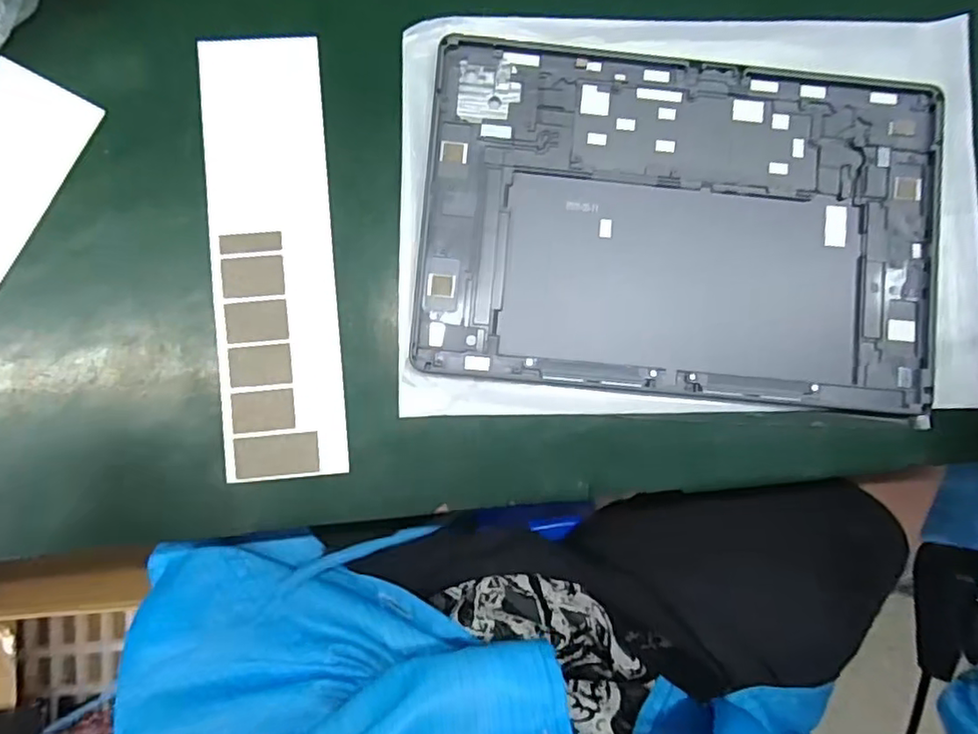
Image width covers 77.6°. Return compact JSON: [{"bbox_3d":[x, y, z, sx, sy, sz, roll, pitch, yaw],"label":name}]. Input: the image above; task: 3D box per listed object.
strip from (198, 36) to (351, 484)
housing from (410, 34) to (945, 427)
[{"bbox_3d":[-0.105,-0.055,0.297,0.058,0.004,0.215,-5,87,-2],"label":"strip"},{"bbox_3d":[0.096,-0.071,0.303,0.253,0.005,0.168,5,86,-1],"label":"housing"}]

